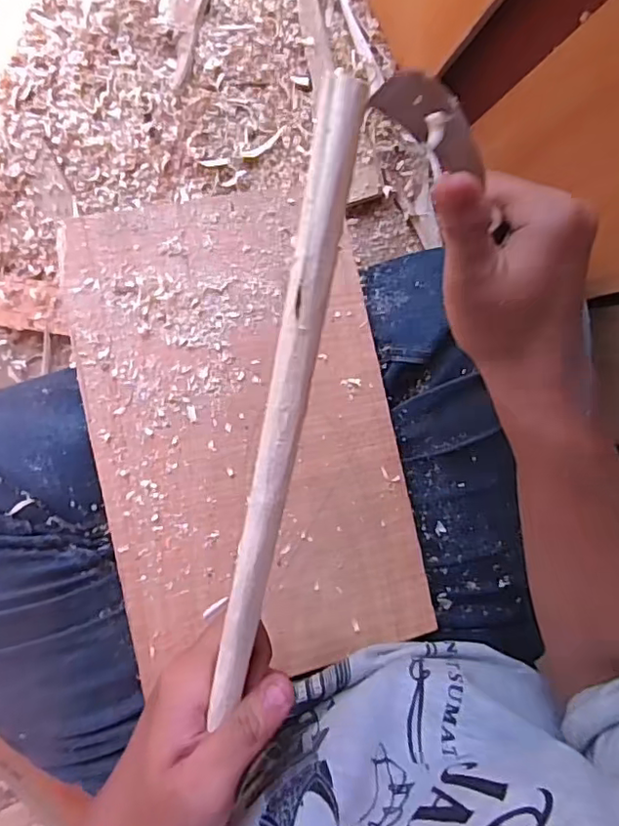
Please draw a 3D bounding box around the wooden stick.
[{"bbox_3d":[-0.012,0.017,0.205,0.014,0.011,0.239,12,113,0],"label":"wooden stick"}]

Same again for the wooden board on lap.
[{"bbox_3d":[-0.037,0.014,0.393,0.201,0.005,0.317,-11,89,-13],"label":"wooden board on lap"}]

